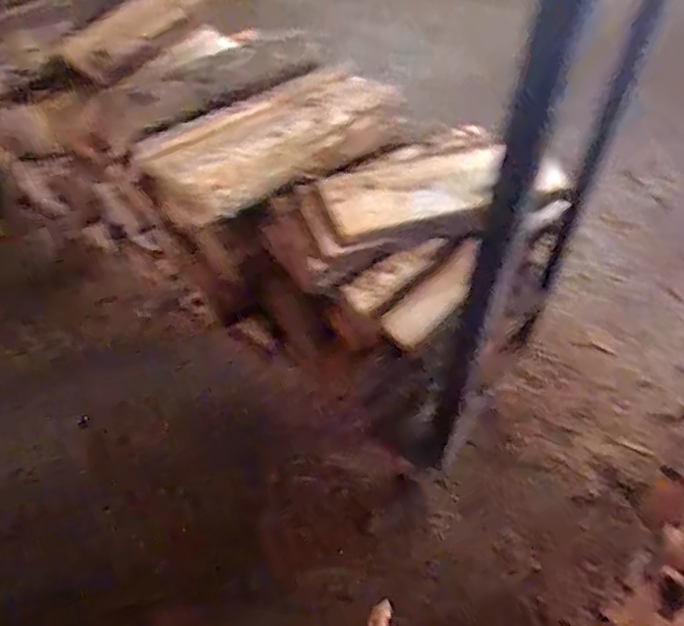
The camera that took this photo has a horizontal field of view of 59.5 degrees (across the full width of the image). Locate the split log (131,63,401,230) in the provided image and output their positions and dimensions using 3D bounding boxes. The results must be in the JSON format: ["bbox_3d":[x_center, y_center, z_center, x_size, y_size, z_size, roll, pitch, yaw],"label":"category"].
[{"bbox_3d":[-0.119,-0.333,1.180,0.512,0.125,0.252,-33,57,-24],"label":"split log"}]

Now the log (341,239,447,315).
[{"bbox_3d":[0.102,-0.074,1.122,0.217,0.064,0.055,-28,55,-21],"label":"log"}]

